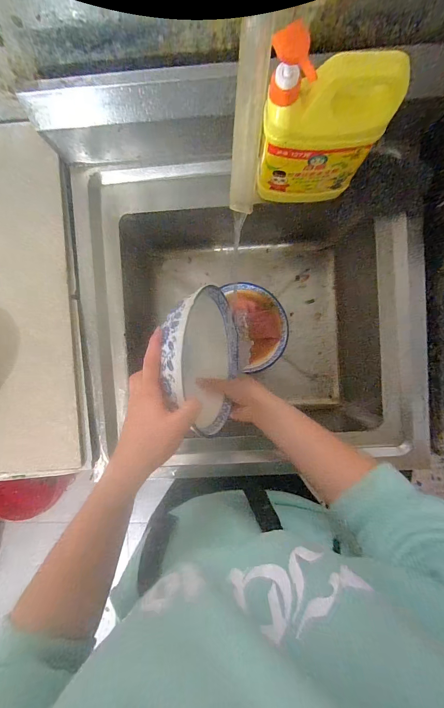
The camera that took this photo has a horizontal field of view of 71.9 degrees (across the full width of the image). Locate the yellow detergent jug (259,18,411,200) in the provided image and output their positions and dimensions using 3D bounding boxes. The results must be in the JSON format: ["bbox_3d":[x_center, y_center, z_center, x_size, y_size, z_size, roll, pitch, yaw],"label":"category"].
[{"bbox_3d":[0.122,-0.275,0.397,0.148,0.223,0.064,-1,92,1],"label":"yellow detergent jug"}]

